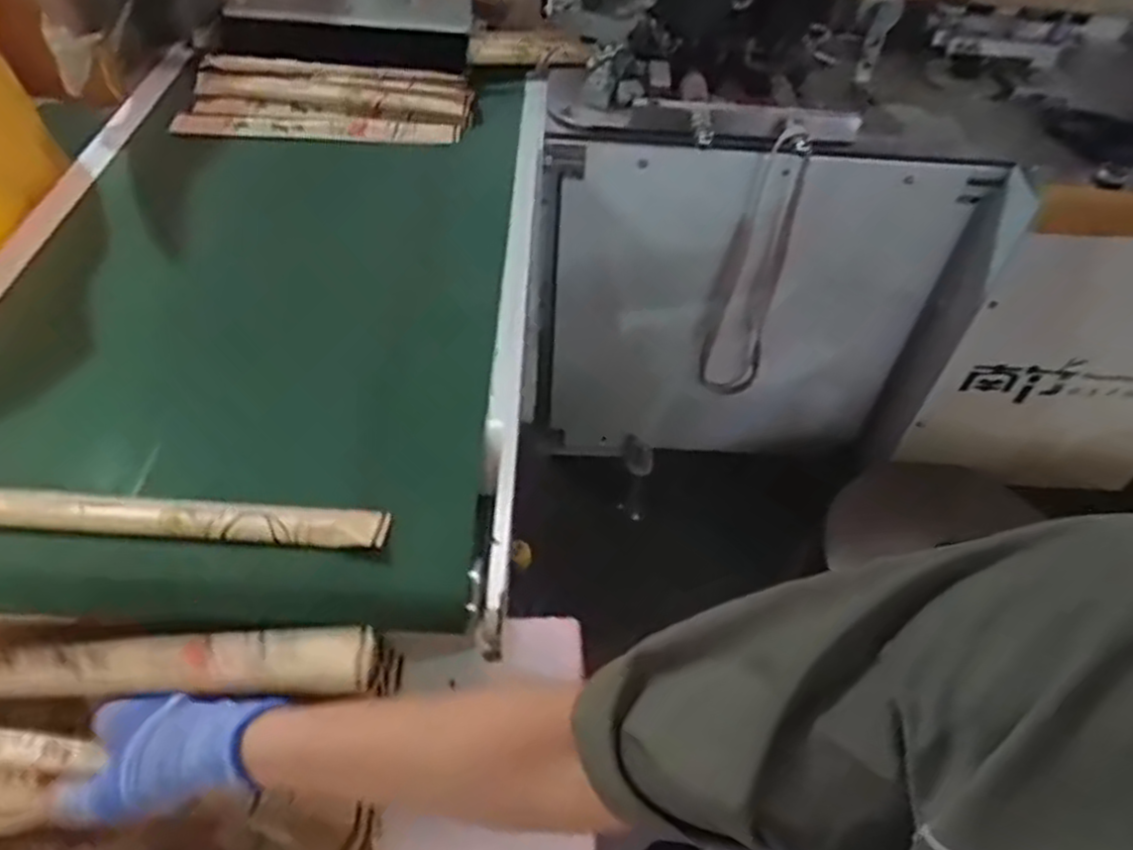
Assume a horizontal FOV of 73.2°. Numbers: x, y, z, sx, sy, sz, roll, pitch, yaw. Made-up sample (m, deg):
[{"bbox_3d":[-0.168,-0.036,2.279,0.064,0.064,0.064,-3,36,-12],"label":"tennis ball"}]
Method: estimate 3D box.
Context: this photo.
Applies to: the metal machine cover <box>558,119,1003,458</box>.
[{"bbox_3d":[0.215,-0.133,0.968,0.478,0.460,0.076,3,49,-1],"label":"metal machine cover"}]

